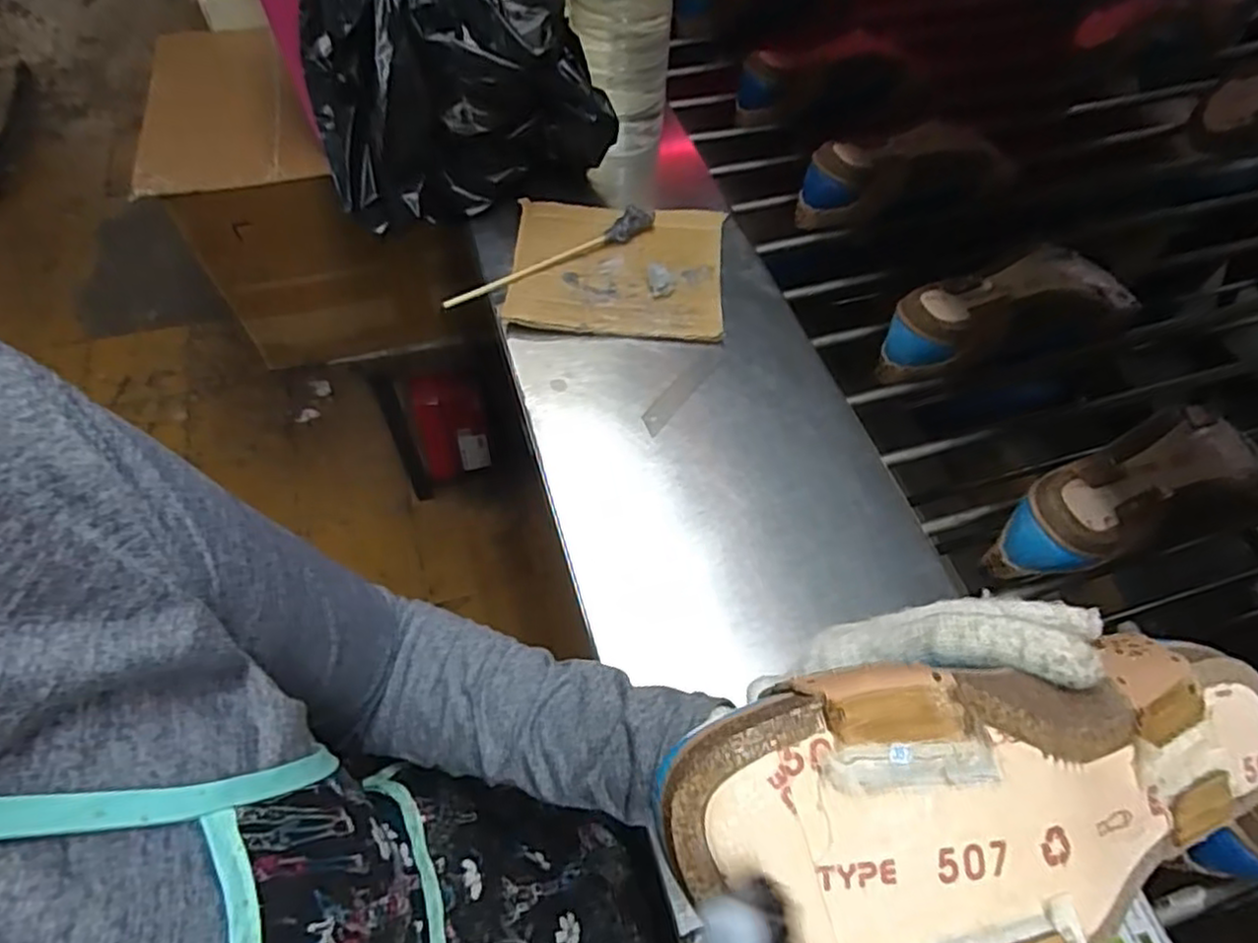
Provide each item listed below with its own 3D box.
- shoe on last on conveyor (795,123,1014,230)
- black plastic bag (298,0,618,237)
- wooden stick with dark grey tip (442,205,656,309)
[{"bbox_3d":[0.272,-0.291,0.701,0.213,0.068,0.075,-12,59,-10],"label":"shoe on last on conveyor"},{"bbox_3d":[-0.135,-0.337,0.563,0.244,0.210,0.148,-17,61,-13],"label":"black plastic bag"},{"bbox_3d":[-0.060,-0.180,0.580,0.201,0.017,0.016,-27,63,-18],"label":"wooden stick with dark grey tip"}]

